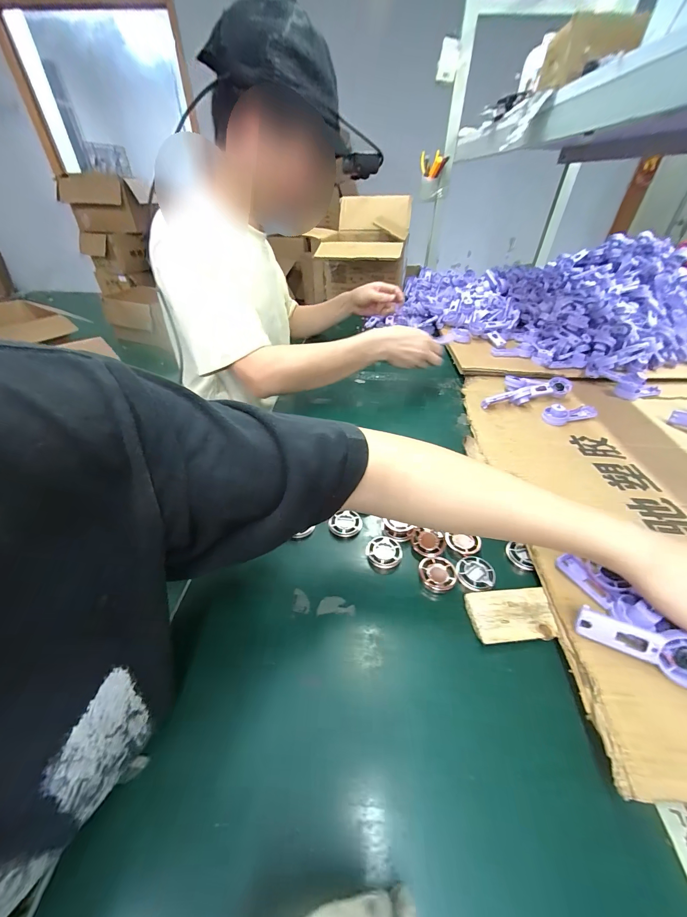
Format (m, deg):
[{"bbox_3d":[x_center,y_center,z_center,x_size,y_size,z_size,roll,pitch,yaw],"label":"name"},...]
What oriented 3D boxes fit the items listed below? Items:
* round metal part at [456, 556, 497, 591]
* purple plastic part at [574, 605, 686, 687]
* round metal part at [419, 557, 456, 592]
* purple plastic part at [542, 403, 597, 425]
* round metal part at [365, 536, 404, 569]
[{"bbox_3d":[0.143,0.126,0.354,0.039,0.010,0.042,1,40,-1],"label":"round metal part"},{"bbox_3d":[0.247,0.150,0.265,0.095,0.037,0.008,21,11,22],"label":"purple plastic part"},{"bbox_3d":[0.103,0.127,0.357,0.038,0.013,0.037,1,40,-1],"label":"round metal part"},{"bbox_3d":[0.399,-0.083,0.574,0.098,0.029,0.035,-10,41,-13],"label":"purple plastic part"},{"bbox_3d":[0.047,0.112,0.380,0.040,0.017,0.039,1,40,-1],"label":"round metal part"}]

